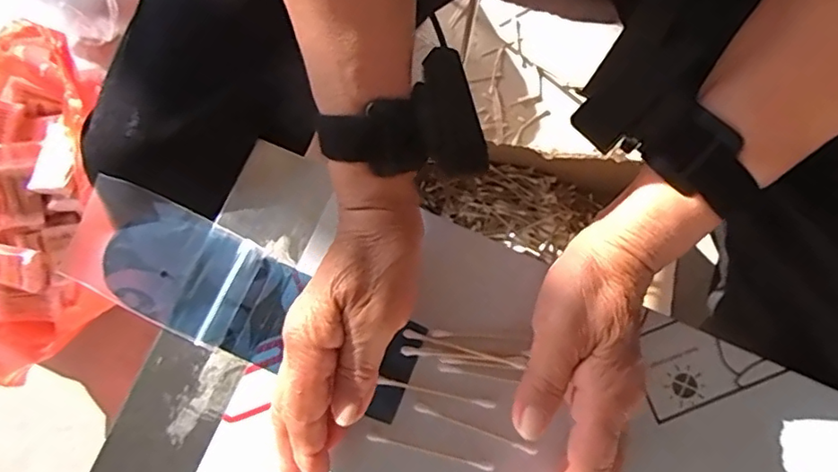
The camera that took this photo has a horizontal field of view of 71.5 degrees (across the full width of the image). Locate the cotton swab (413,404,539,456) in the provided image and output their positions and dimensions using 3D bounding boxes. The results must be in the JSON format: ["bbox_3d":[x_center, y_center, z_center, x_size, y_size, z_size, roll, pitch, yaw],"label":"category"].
[{"bbox_3d":[0.032,0.110,0.332,0.072,0.004,0.005,20,82,4],"label":"cotton swab"}]

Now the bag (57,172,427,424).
[{"bbox_3d":[-0.104,0.038,0.342,0.213,0.018,0.065,26,80,2],"label":"bag"}]

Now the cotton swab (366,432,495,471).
[{"bbox_3d":[0.006,0.122,0.329,0.073,0.008,0.004,14,82,3],"label":"cotton swab"}]

